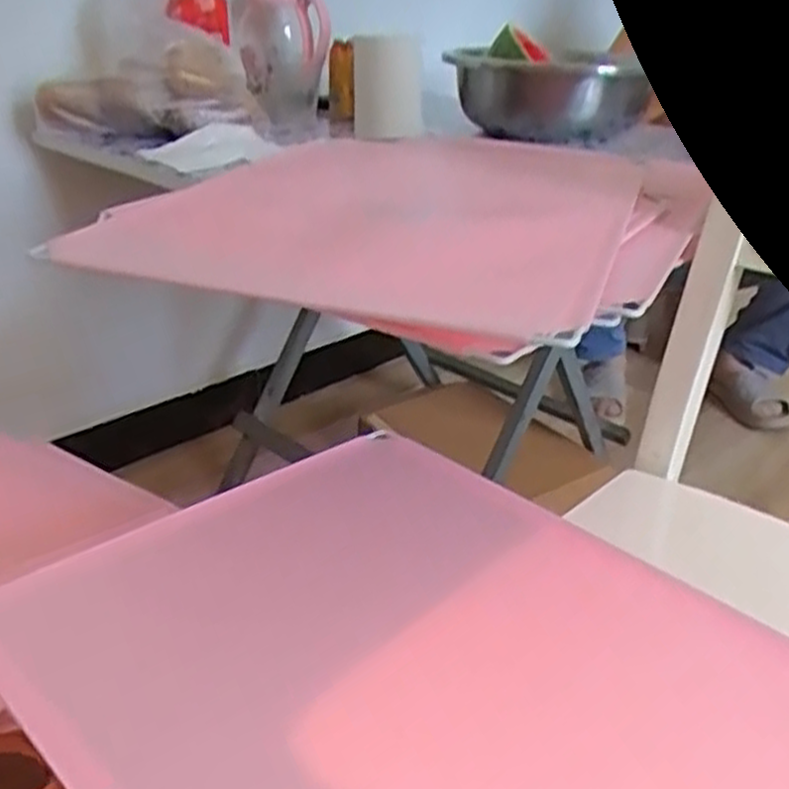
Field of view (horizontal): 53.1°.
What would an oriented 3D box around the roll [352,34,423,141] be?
[{"bbox_3d":[-0.007,-0.405,1.043,0.096,0.121,0.083,3,28,-3],"label":"roll"}]

